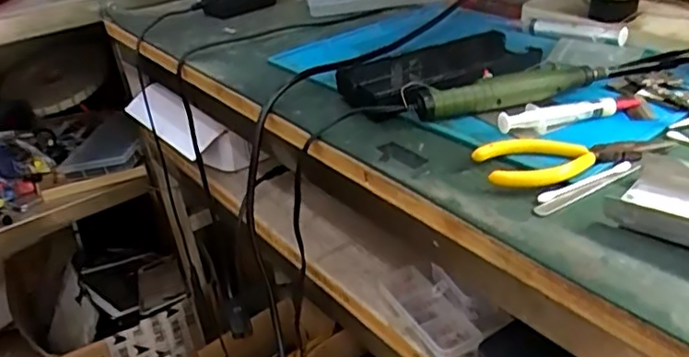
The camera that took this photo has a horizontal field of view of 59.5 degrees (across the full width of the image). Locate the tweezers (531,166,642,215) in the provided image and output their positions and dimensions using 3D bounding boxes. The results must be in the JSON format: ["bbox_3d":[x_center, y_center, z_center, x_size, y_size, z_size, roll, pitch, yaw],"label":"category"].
[{"bbox_3d":[0.147,0.007,0.366,0.082,0.004,0.009,-19,33,-22],"label":"tweezers"}]

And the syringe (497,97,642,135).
[{"bbox_3d":[0.166,-0.050,0.442,0.115,0.015,0.015,-15,32,-15],"label":"syringe"}]

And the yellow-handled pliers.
[{"bbox_3d":[0.148,-0.015,0.391,0.121,0.010,0.044,-9,31,-6],"label":"yellow-handled pliers"}]

